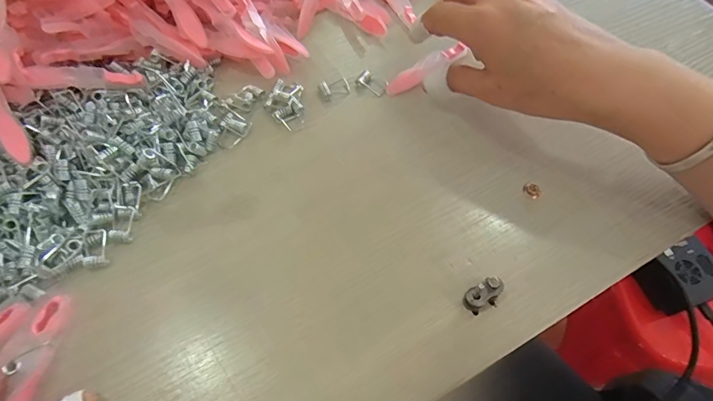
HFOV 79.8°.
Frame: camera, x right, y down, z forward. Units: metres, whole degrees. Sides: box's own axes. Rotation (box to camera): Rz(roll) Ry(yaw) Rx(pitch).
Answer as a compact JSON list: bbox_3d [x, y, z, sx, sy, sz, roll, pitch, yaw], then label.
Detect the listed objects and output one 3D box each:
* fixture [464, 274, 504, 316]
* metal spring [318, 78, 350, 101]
[{"bbox_3d":[0.075,0.056,0.249,0.022,0.014,0.016,-38,69,-18],"label":"fixture"},{"bbox_3d":[-0.017,-0.088,0.330,0.023,0.005,0.016,-18,64,-9],"label":"metal spring"}]

